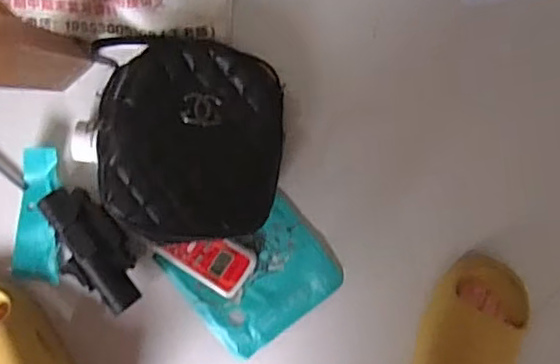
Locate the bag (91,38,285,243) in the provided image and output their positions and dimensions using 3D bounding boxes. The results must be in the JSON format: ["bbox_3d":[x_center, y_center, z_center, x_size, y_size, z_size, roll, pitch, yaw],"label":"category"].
[{"bbox_3d":[-0.088,-0.039,0.617,0.178,0.055,0.189,6,87,-19],"label":"bag"}]

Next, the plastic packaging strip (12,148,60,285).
[{"bbox_3d":[-0.252,0.034,0.646,0.045,0.017,0.137,0,97,-2],"label":"plastic packaging strip"}]

